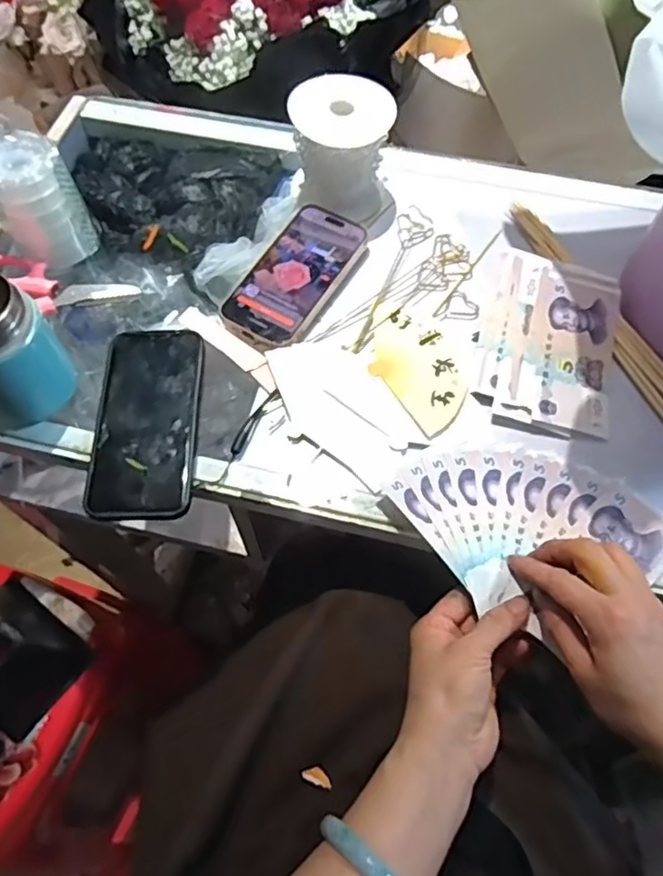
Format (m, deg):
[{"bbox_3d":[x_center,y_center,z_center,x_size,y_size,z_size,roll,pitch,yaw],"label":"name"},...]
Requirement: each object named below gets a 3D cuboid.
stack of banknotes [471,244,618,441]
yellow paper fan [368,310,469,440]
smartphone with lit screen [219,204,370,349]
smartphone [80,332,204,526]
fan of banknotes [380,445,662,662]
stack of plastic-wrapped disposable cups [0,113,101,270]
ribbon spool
[{"bbox_3d":[0.174,-0.079,0.500,0.107,0.030,0.148,13,63,7],"label":"stack of banknotes"},{"bbox_3d":[0.071,-0.057,0.505,0.066,0.004,0.109,-32,66,-16],"label":"yellow paper fan"},{"bbox_3d":[-0.031,-0.144,0.546,0.076,0.015,0.150,28,66,14],"label":"smartphone with lit screen"},{"bbox_3d":[-0.141,-0.013,0.480,0.074,0.013,0.161,-1,62,0],"label":"smartphone"},{"bbox_3d":[0.142,0.054,0.439,0.144,0.017,0.157,-35,67,-17],"label":"fan of banknotes"},{"bbox_3d":[-0.251,-0.208,0.527,0.068,0.108,0.066,-27,65,-13],"label":"stack of plastic-wrapped disposable cups"},{"bbox_3d":[0.012,-0.250,0.556,0.089,0.098,0.085,0,62,0],"label":"ribbon spool"}]

